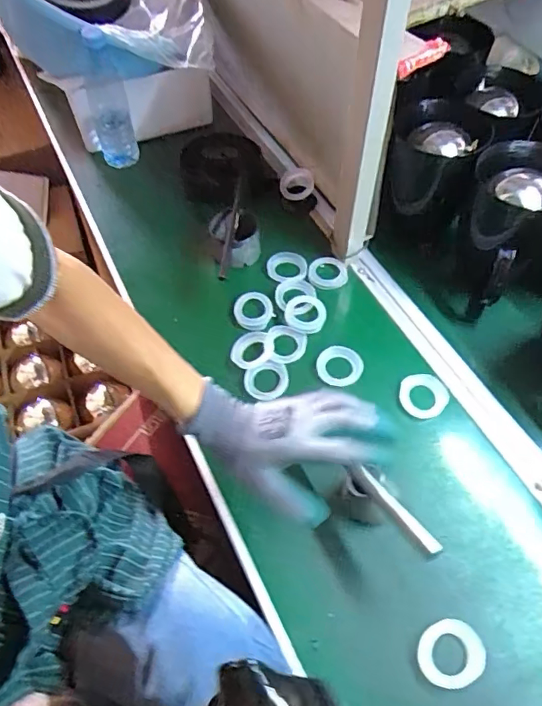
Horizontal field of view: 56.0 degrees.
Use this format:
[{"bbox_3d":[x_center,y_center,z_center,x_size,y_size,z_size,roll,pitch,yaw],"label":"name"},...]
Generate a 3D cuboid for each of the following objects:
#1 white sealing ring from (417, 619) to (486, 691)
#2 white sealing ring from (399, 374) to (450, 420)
[{"bbox_3d":[0.177,0.294,0.499,0.066,0.009,0.055,-26,61,-17],"label":"white sealing ring"},{"bbox_3d":[0.198,0.054,0.658,0.062,0.005,0.061,0,57,-1],"label":"white sealing ring"}]

